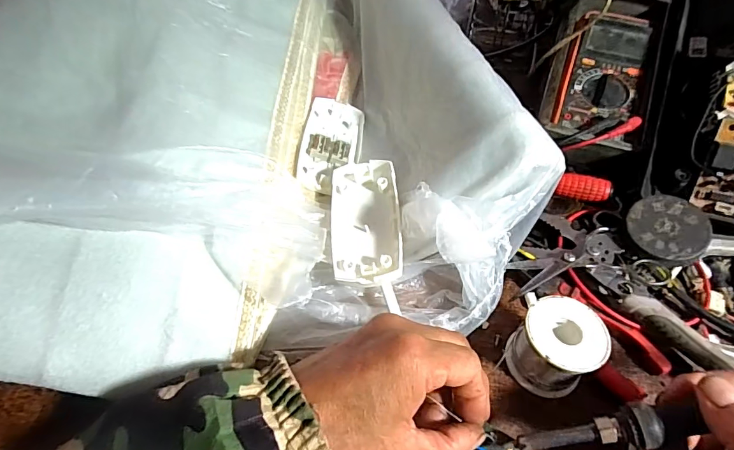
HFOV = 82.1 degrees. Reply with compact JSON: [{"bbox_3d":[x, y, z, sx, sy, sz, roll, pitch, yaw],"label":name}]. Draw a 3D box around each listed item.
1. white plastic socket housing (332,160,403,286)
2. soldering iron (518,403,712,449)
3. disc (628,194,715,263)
[{"bbox_3d":[-0.001,-0.005,0.330,0.051,0.025,0.111,-3,50,-2],"label":"white plastic socket housing"},{"bbox_3d":[0.183,0.099,0.217,0.198,0.018,0.017,-15,49,13],"label":"soldering iron"},{"bbox_3d":[0.238,0.001,0.331,0.053,0.004,0.056,-7,60,13],"label":"disc"}]

